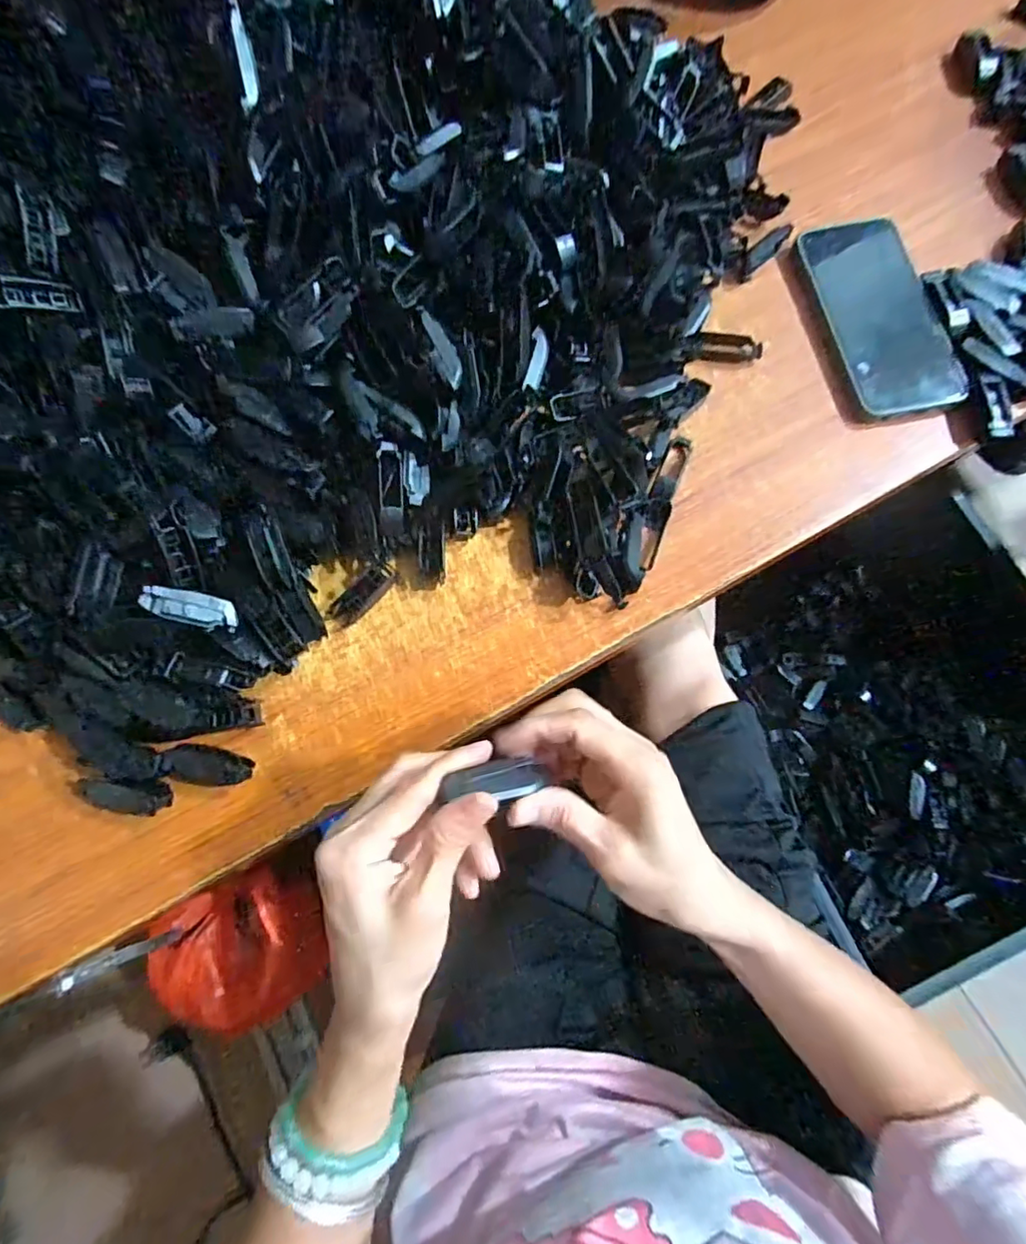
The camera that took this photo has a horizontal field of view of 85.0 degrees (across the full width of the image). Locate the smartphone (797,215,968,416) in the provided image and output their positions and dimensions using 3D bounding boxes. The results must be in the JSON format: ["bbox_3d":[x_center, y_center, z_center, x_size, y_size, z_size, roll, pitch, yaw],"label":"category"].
[{"bbox_3d":[0.267,-0.223,0.406,0.074,0.017,0.155,-10,74,-1],"label":"smartphone"}]

